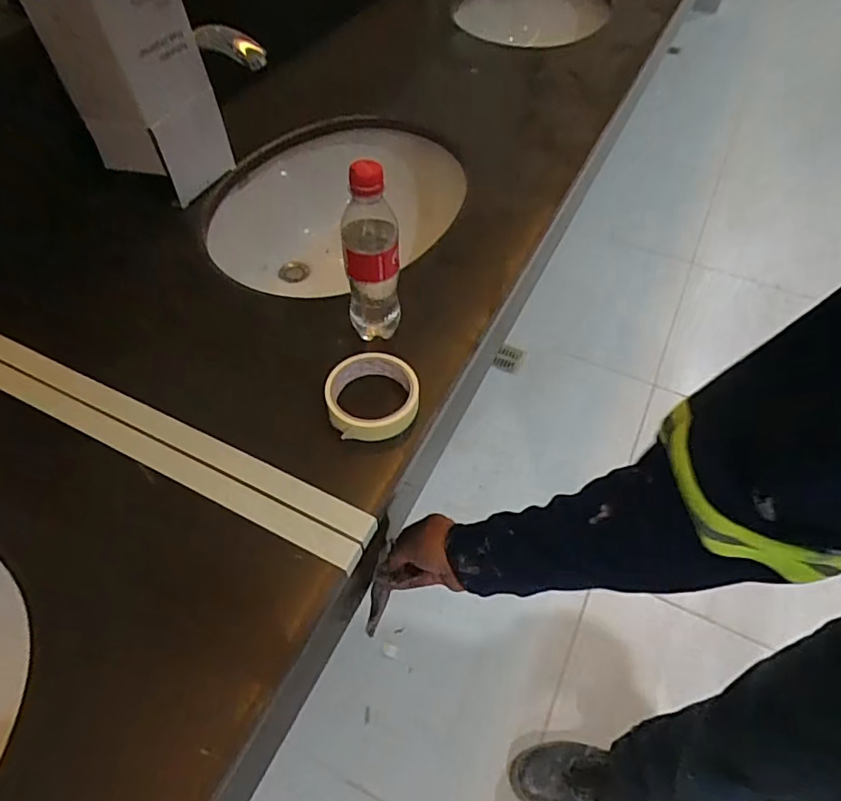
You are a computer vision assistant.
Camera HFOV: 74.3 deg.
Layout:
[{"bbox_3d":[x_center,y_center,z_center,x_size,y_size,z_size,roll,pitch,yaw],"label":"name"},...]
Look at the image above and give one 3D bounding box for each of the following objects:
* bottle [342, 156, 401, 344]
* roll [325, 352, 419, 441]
[{"bbox_3d":[-0.047,-0.141,0.549,0.057,0.195,0.051,-2,49,-1],"label":"bottle"},{"bbox_3d":[-0.047,-0.005,0.553,0.089,0.030,0.086,-1,49,1],"label":"roll"}]

